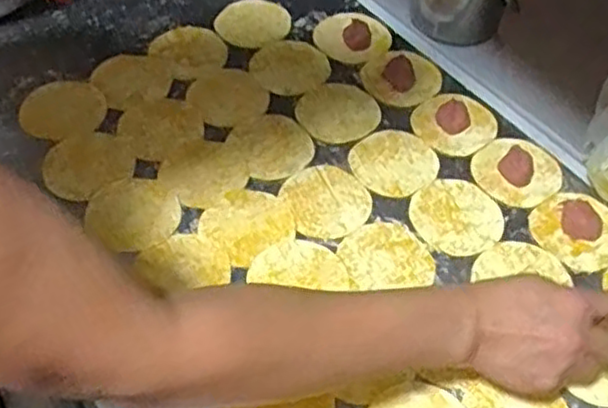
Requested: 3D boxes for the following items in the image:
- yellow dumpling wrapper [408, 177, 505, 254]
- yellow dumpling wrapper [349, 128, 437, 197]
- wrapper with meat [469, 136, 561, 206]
[{"bbox_3d":[0.143,0.010,0.665,0.082,0.004,0.081,2,53,-2],"label":"yellow dumpling wrapper"},{"bbox_3d":[0.090,-0.043,0.704,0.088,0.004,0.079,-37,63,-27],"label":"yellow dumpling wrapper"},{"bbox_3d":[0.211,-0.034,0.701,0.090,0.006,0.079,-23,57,-20],"label":"wrapper with meat"}]

